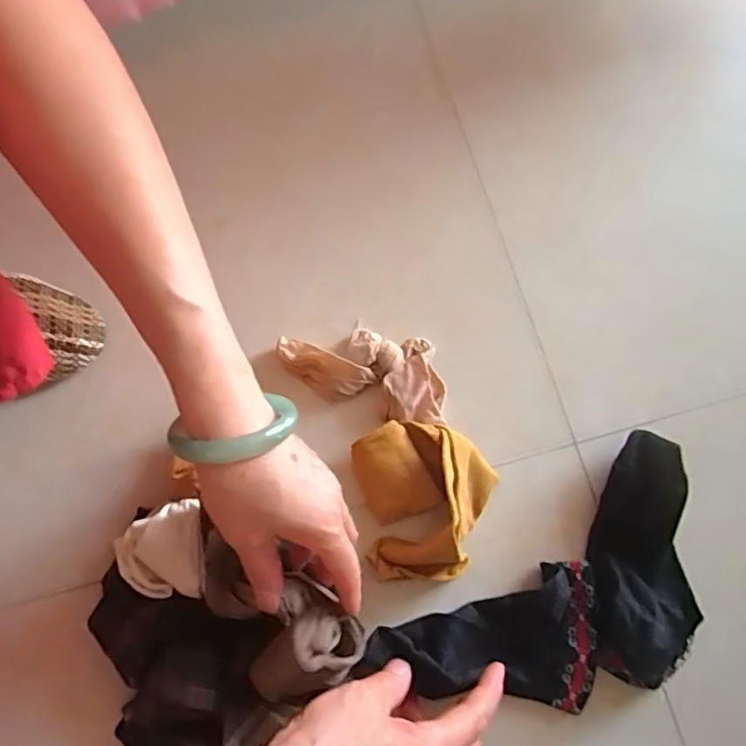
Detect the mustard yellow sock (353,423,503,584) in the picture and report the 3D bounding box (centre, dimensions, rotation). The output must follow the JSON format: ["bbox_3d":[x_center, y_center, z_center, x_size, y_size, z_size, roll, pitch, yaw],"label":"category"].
[{"bbox_3d":[0.039,0.086,0.412,0.092,0.054,0.106,-8,78,-3],"label":"mustard yellow sock"}]

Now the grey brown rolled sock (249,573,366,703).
[{"bbox_3d":[-0.045,0.169,0.363,0.060,0.039,0.068,38,80,7],"label":"grey brown rolled sock"}]

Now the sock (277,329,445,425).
[{"bbox_3d":[-0.007,-0.002,0.446,0.124,0.034,0.062,12,78,2],"label":"sock"}]

